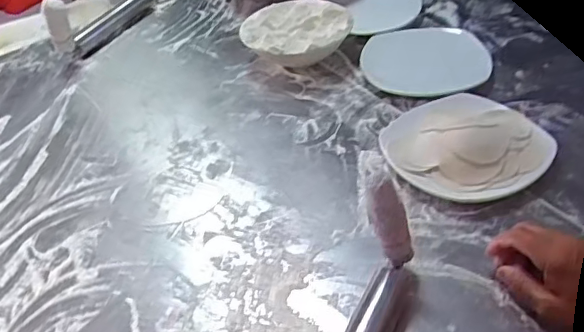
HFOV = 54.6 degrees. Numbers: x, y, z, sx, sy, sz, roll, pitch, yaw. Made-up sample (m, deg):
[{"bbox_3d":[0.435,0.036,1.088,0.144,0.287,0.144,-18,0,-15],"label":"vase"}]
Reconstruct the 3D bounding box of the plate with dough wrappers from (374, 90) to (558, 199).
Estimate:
[{"bbox_3d":[0.204,-0.028,0.654,0.173,0.040,0.152,-14,41,-5],"label":"plate with dough wrappers"}]

